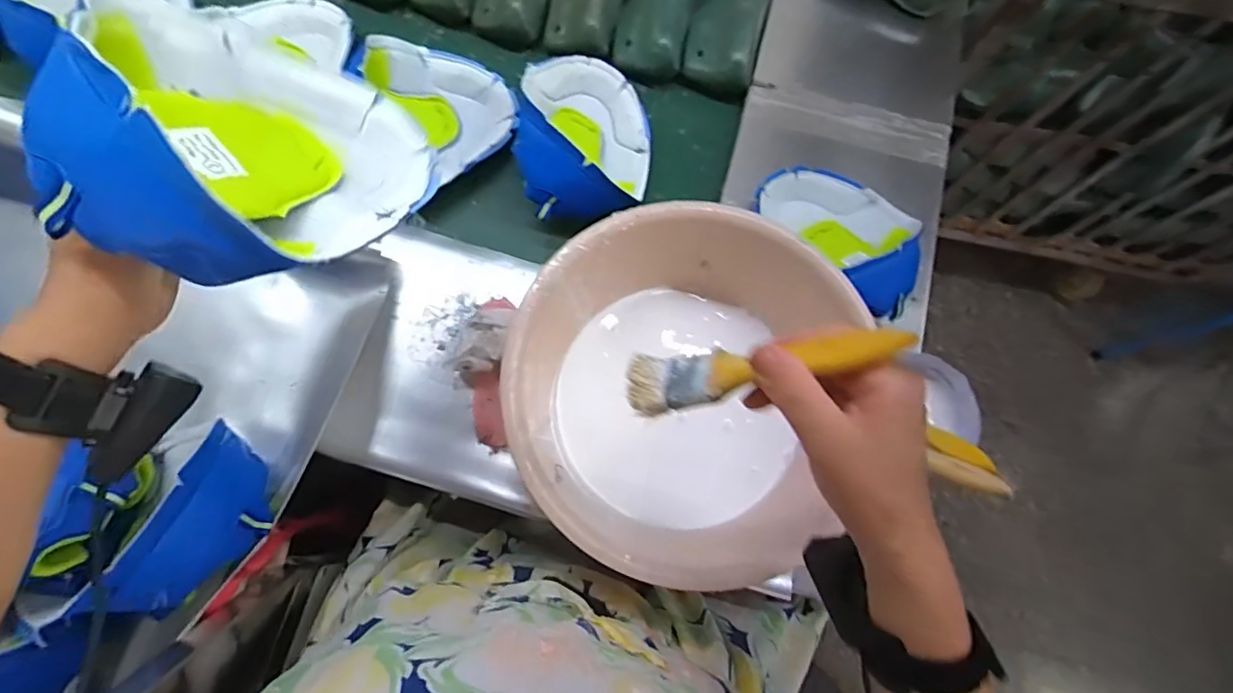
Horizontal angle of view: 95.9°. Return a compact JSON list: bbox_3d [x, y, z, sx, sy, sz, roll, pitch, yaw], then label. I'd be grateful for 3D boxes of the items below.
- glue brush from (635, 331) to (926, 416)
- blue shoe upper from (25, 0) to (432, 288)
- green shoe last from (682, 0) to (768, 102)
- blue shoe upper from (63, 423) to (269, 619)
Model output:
[{"bbox_3d":[0.077,0.011,0.308,0.152,0.016,0.034,-12,74,27],"label":"glue brush"},{"bbox_3d":[-0.212,-0.116,0.344,0.175,0.211,0.095,36,110,-7],"label":"blue shoe upper"},{"bbox_3d":[0.142,-0.410,0.686,0.089,0.068,0.201,13,75,2],"label":"green shoe last"},{"bbox_3d":[-0.306,0.127,0.414,0.061,0.085,0.127,10,75,1],"label":"blue shoe upper"}]

